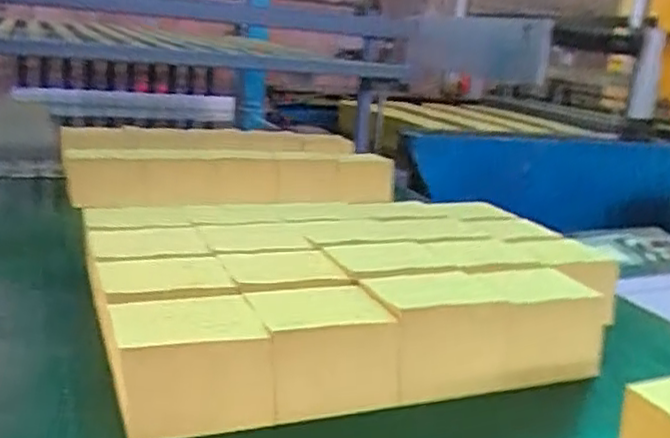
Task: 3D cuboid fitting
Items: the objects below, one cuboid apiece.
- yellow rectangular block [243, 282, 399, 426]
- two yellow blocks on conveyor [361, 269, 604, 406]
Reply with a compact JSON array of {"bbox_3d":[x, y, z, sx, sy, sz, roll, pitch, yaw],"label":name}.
[{"bbox_3d":[-0.019,0.159,0.845,0.167,0.119,0.130,-2,17,-22],"label":"yellow rectangular block"},{"bbox_3d":[0.204,0.144,0.956,0.351,0.132,0.141,-2,17,-25],"label":"two yellow blocks on conveyor"}]

